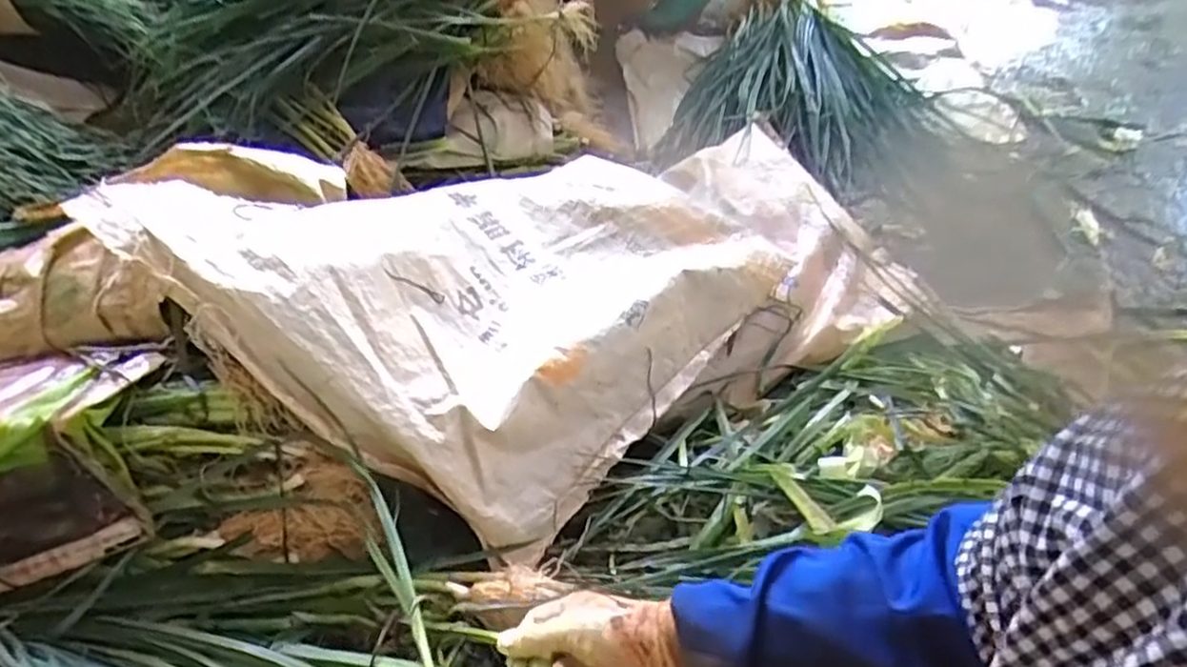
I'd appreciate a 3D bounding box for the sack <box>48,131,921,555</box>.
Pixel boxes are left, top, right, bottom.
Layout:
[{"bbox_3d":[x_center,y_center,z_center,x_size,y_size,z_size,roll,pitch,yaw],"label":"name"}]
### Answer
[{"bbox_3d":[0.007,-0.053,0.947,1.012,0.251,0.409,-17,45,-38],"label":"sack"}]

